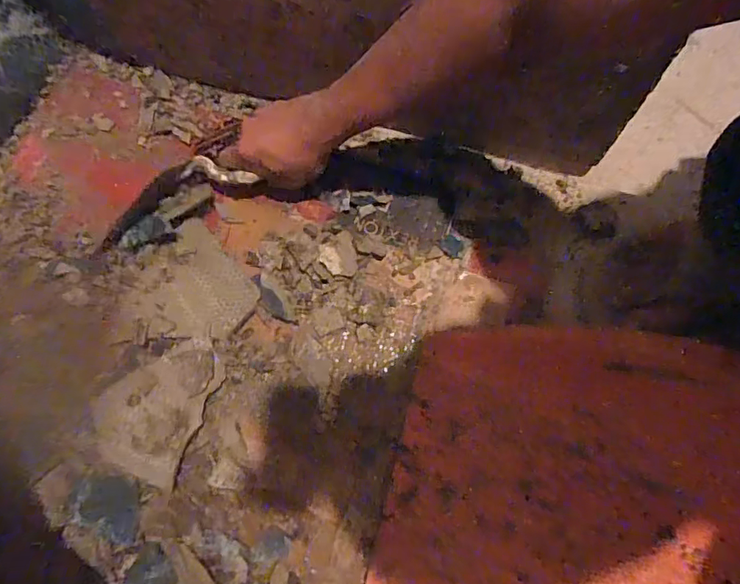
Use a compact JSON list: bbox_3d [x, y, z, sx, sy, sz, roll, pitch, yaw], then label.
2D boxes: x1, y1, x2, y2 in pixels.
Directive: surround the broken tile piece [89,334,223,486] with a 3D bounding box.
[{"bbox_3d":[-0.214,0.109,0.506,0.095,0.007,0.139,24,72,-8],"label":"broken tile piece"}]

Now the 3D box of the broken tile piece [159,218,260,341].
[{"bbox_3d":[-0.192,-0.011,0.563,0.092,0.006,0.134,-41,76,-11],"label":"broken tile piece"}]

